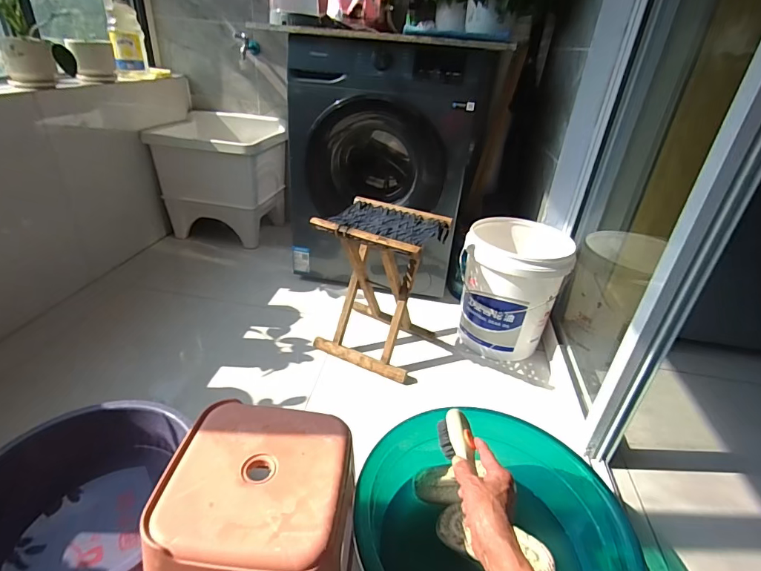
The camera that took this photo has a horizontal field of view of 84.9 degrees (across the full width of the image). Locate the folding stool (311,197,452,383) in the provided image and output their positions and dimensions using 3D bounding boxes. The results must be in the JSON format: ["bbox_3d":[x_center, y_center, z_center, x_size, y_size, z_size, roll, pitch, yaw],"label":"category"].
[{"bbox_3d":[-0.004,0.003,1.215,0.293,0.414,0.253,18,32,20],"label":"folding stool"}]

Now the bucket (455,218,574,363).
[{"bbox_3d":[0.397,0.018,1.308,0.291,0.355,0.318,4,30,-2],"label":"bucket"}]

